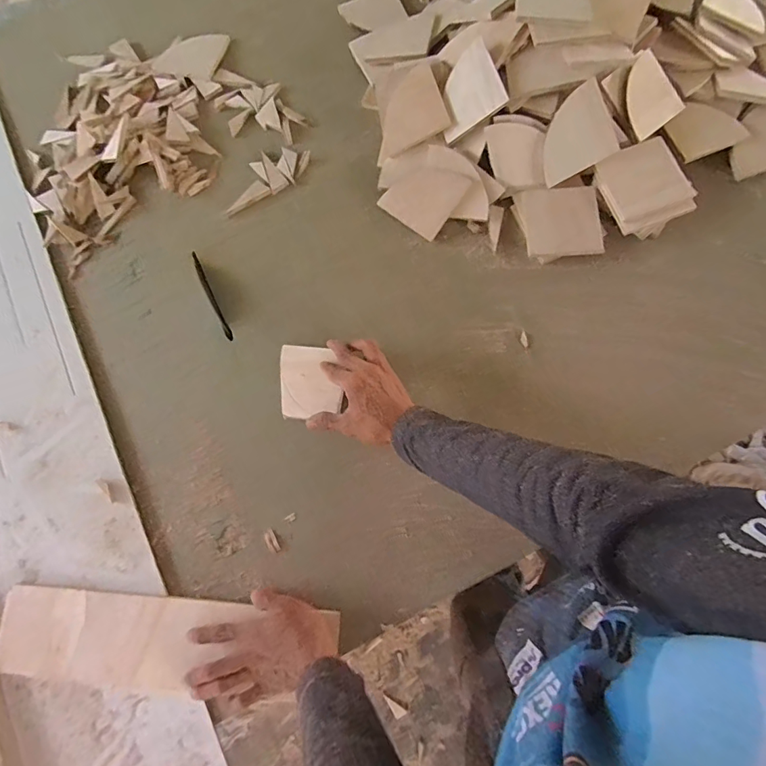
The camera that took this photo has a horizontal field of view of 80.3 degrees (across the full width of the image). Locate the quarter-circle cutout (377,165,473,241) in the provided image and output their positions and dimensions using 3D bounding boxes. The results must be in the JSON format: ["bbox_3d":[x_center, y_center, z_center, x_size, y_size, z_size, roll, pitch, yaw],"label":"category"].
[{"bbox_3d":[0.062,-0.278,0.668,0.096,0.007,0.101,37,100,2],"label":"quarter-circle cutout"}]

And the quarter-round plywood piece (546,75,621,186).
[{"bbox_3d":[0.261,-0.341,0.623,0.096,0.007,0.096,-24,103,20],"label":"quarter-round plywood piece"}]

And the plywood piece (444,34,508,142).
[{"bbox_3d":[0.117,-0.409,0.640,0.093,0.007,0.094,-24,90,29],"label":"plywood piece"}]

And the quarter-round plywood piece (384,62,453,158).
[{"bbox_3d":[0.040,-0.401,0.671,0.099,0.007,0.089,-19,101,27],"label":"quarter-round plywood piece"}]

